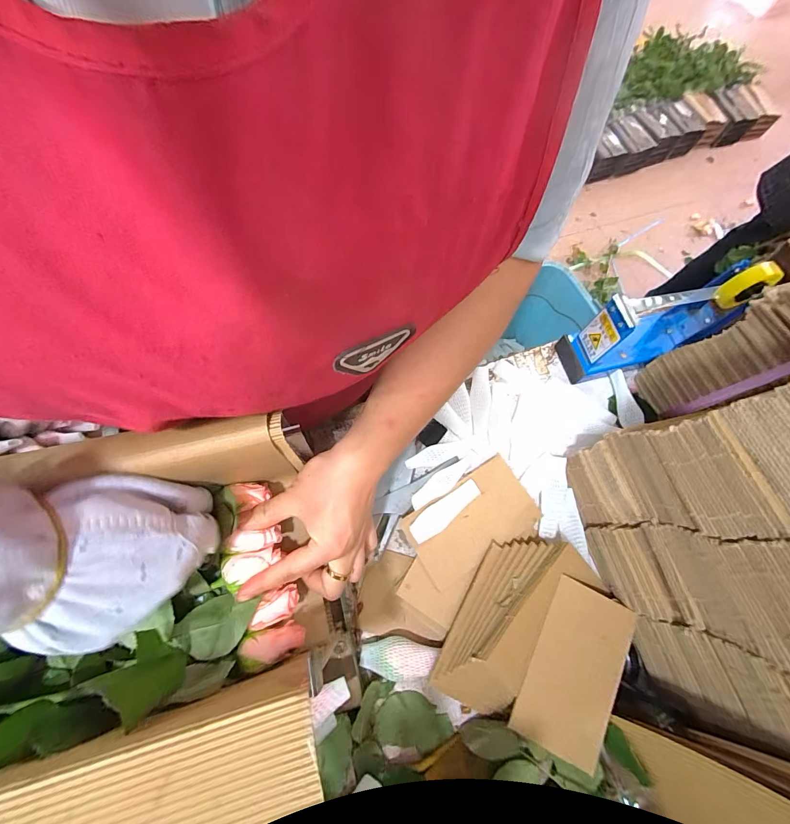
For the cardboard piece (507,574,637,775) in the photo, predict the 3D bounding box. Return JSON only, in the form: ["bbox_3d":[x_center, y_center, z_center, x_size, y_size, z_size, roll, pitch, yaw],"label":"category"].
[{"bbox_3d":[0.164,0.233,0.329,0.077,0.004,0.137,25,74,6],"label":"cardboard piece"}]

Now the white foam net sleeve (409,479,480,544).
[{"bbox_3d":[0.053,0.104,0.379,0.086,0.019,0.024,-35,73,-13],"label":"white foam net sleeve"}]

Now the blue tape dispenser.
[{"bbox_3d":[0.308,-0.106,0.413,0.189,0.125,0.059,-17,70,-7],"label":"blue tape dispenser"}]

